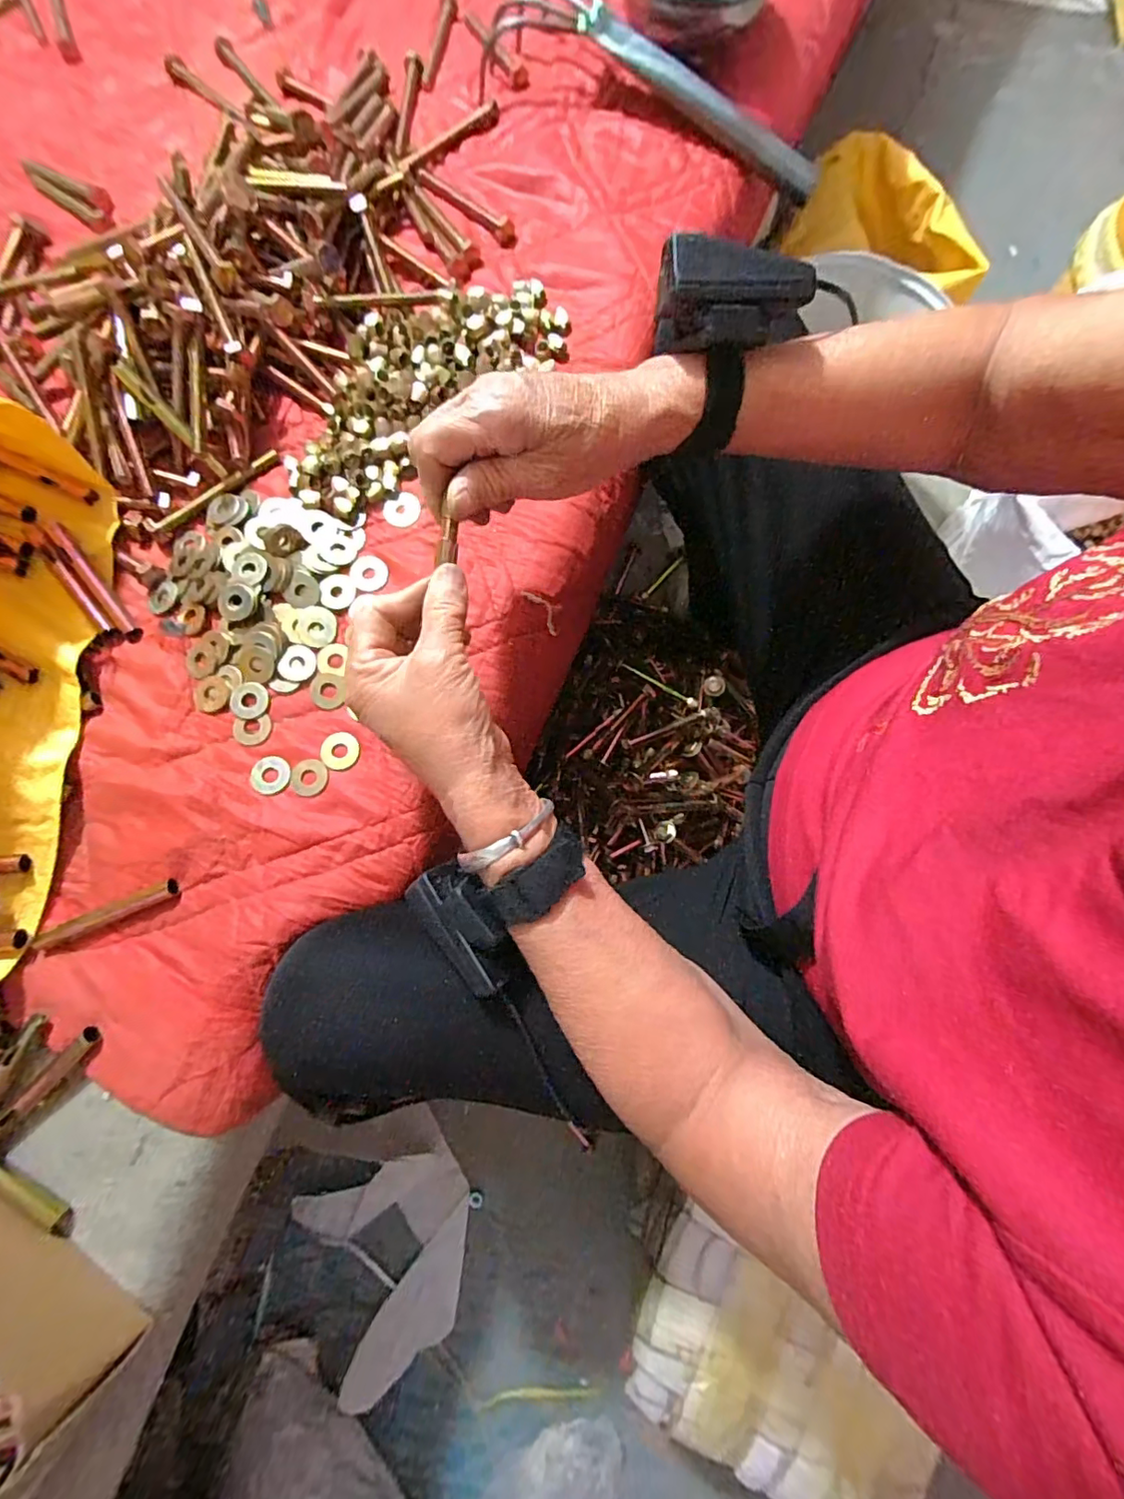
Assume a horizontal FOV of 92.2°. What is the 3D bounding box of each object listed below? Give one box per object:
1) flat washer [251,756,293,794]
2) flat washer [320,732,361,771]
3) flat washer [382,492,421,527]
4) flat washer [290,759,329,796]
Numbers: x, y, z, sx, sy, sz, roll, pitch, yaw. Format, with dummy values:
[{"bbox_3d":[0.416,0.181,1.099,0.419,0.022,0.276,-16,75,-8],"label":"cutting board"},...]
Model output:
[{"bbox_3d":[-0.189,0.016,0.350,0.025,0.004,0.025,0,79,0],"label":"flat washer"},{"bbox_3d":[-0.146,0.001,0.356,0.025,0.004,0.025,0,79,0],"label":"flat washer"},{"bbox_3d":[-0.116,-0.173,0.392,0.027,0.004,0.023,-35,81,-6],"label":"flat washer"},{"bbox_3d":[-0.164,0.018,0.349,0.024,0.004,0.024,0,79,0],"label":"flat washer"}]

